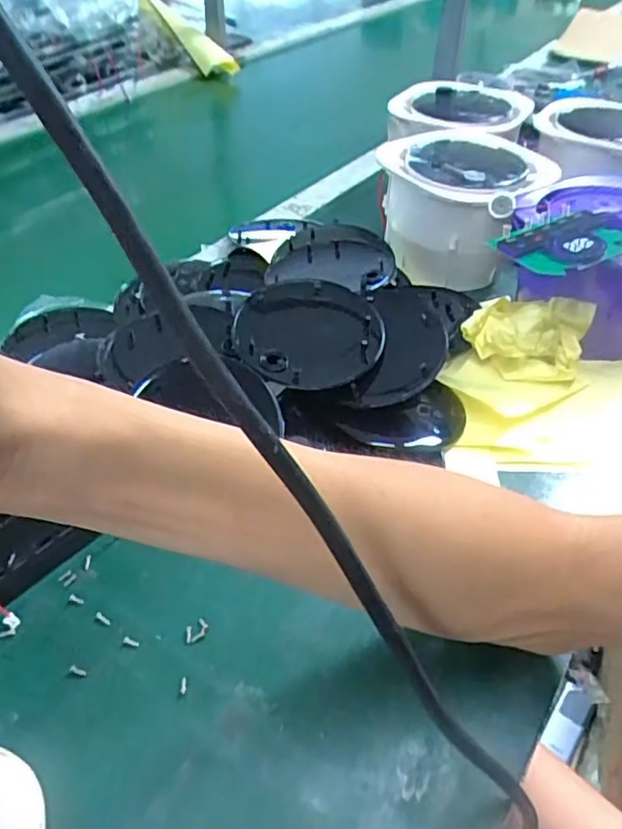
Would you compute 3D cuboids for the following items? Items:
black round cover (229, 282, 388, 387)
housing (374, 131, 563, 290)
[{"bbox_3d":[-0.002,-0.057,0.432,0.101,0.030,0.097,2,44,-2],"label":"black round cover"},{"bbox_3d":[0.132,-0.186,0.570,0.139,0.098,0.139,2,44,-2],"label":"housing"}]

